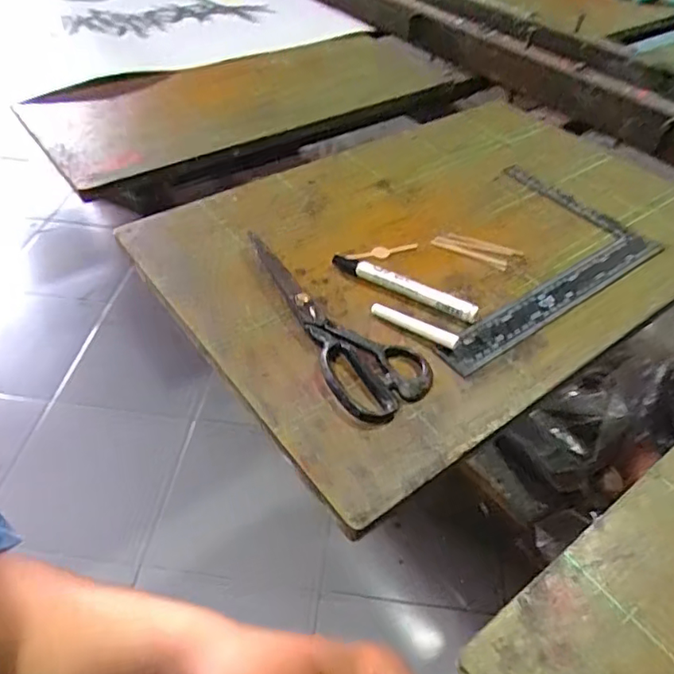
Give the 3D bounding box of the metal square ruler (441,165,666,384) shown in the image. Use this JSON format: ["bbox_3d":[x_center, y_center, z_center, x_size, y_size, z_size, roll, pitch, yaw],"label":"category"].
[{"bbox_3d":[0.170,-0.089,0.585,0.312,0.006,0.192,-28,53,-28],"label":"metal square ruler"}]

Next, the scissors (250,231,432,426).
[{"bbox_3d":[0.004,-0.018,0.488,0.081,0.023,0.207,-17,48,-19],"label":"scissors"}]

